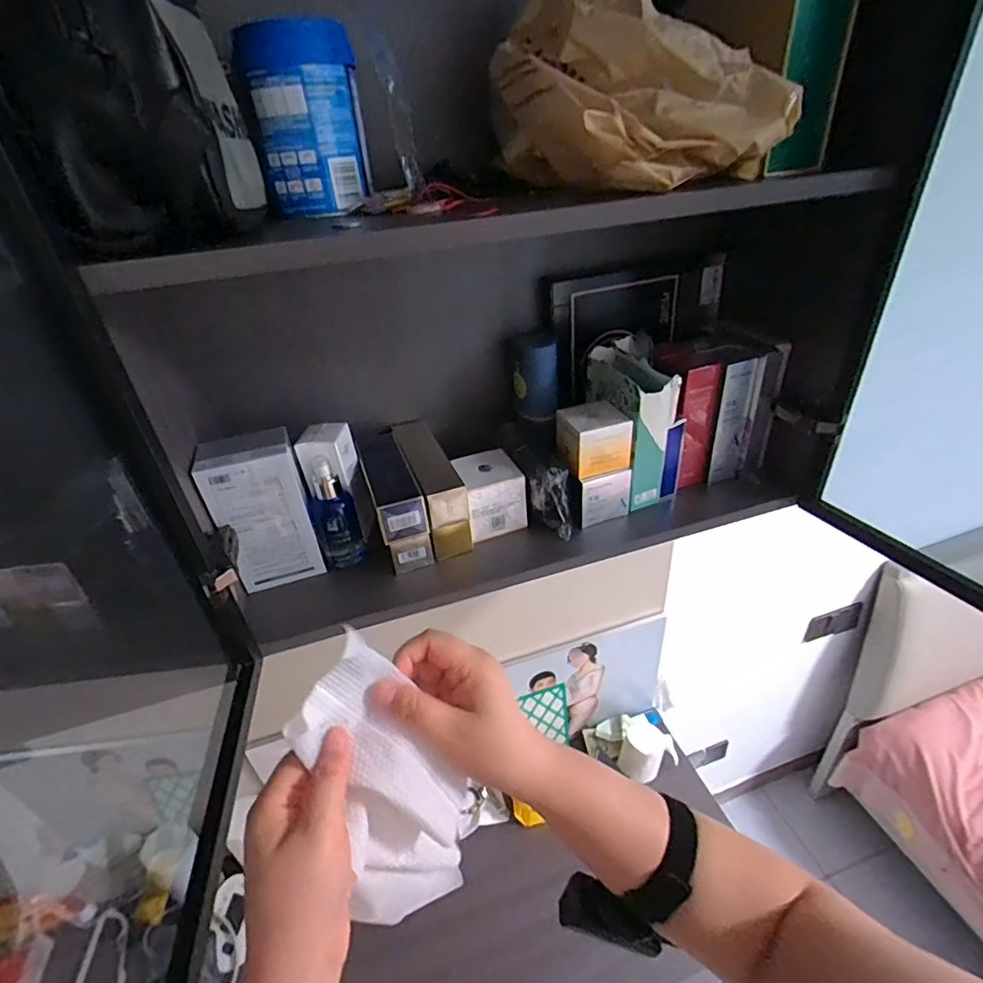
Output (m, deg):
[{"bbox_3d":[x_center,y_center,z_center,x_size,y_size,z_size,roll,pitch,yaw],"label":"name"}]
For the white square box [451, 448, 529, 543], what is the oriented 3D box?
[{"bbox_3d":[-0.003,0.002,0.664,0.076,0.078,0.080,-13,34,-13],"label":"white square box"}]

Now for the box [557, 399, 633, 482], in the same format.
[{"bbox_3d":[0.122,-0.066,0.640,0.075,0.071,0.069,-14,34,-14],"label":"box"}]

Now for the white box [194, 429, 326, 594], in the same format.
[{"bbox_3d":[-0.249,0.023,0.582,0.097,0.173,0.060,-18,35,-19],"label":"white box"}]

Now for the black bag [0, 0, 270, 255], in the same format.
[{"bbox_3d":[-0.233,-0.257,0.361,0.111,0.144,0.155,-11,34,-8],"label":"black bag"}]

